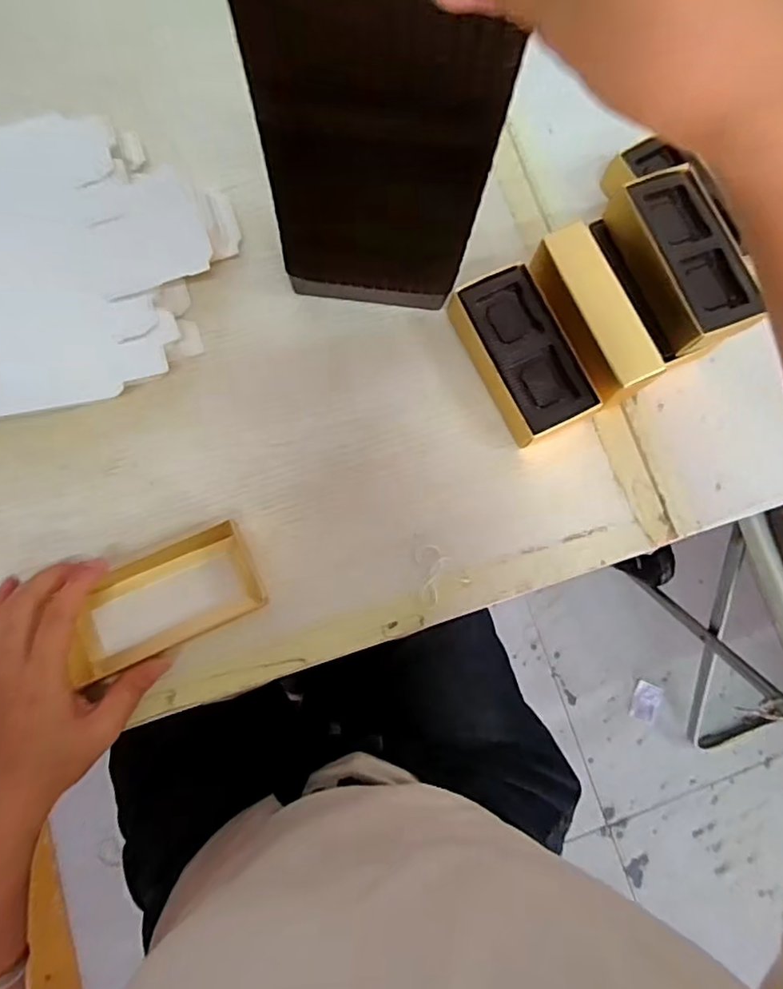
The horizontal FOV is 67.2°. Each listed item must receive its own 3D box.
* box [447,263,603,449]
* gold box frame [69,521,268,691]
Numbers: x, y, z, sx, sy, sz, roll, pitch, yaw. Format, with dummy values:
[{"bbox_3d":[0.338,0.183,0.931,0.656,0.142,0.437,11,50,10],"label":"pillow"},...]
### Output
[{"bbox_3d":[0.090,-0.097,0.407,0.054,0.028,0.115,-25,82,-9],"label":"box"},{"bbox_3d":[-0.141,0.067,0.364,0.117,0.035,0.056,-25,85,-8],"label":"gold box frame"}]

